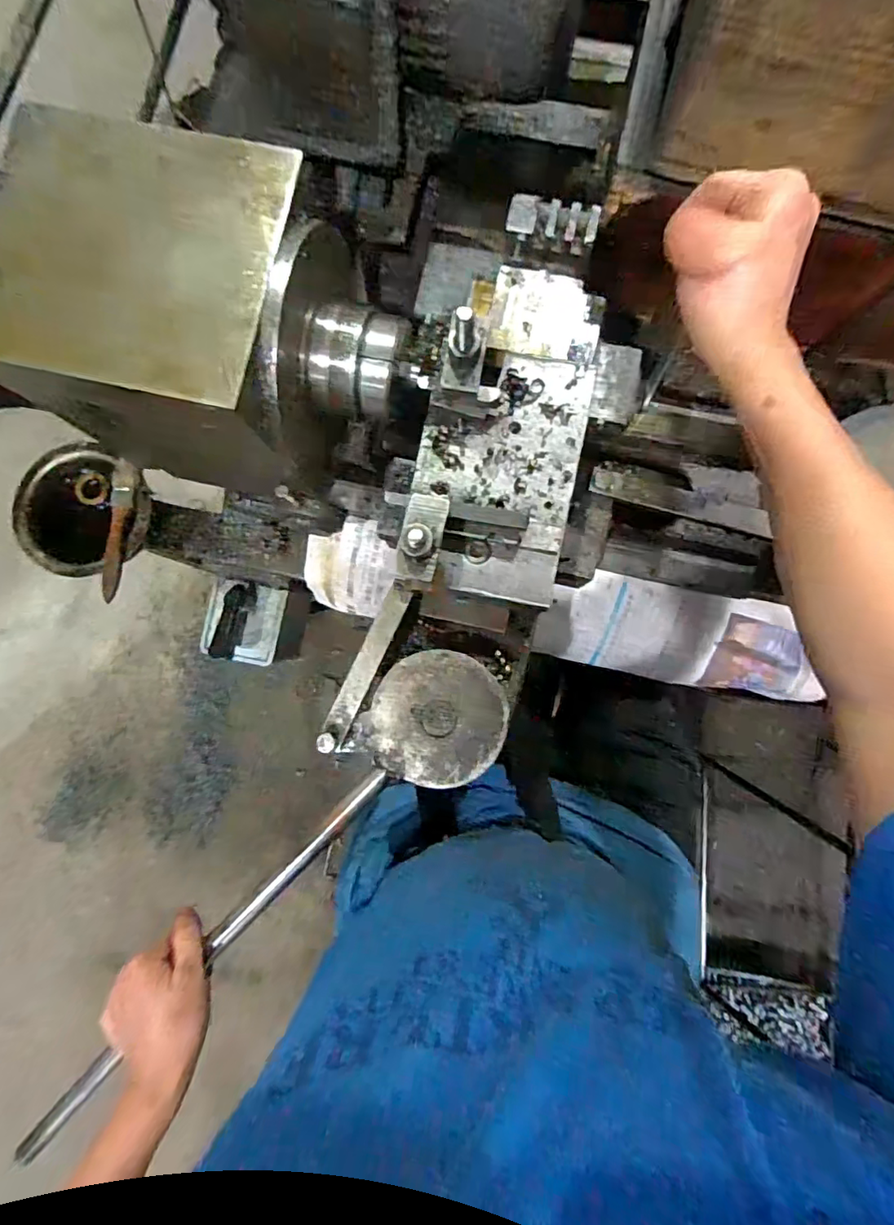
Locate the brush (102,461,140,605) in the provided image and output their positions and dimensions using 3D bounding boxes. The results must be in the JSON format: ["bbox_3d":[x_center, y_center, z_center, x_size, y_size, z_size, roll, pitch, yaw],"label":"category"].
[{"bbox_3d":[-0.323,-0.080,0.539,0.026,0.018,0.136,6,85,3],"label":"brush"}]

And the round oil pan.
[{"bbox_3d":[-0.365,-0.105,0.561,0.128,0.039,0.135,0,85,2],"label":"round oil pan"}]

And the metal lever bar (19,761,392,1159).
[{"bbox_3d":[-0.189,0.269,0.421,0.015,0.014,0.408,43,92,5],"label":"metal lever bar"}]

